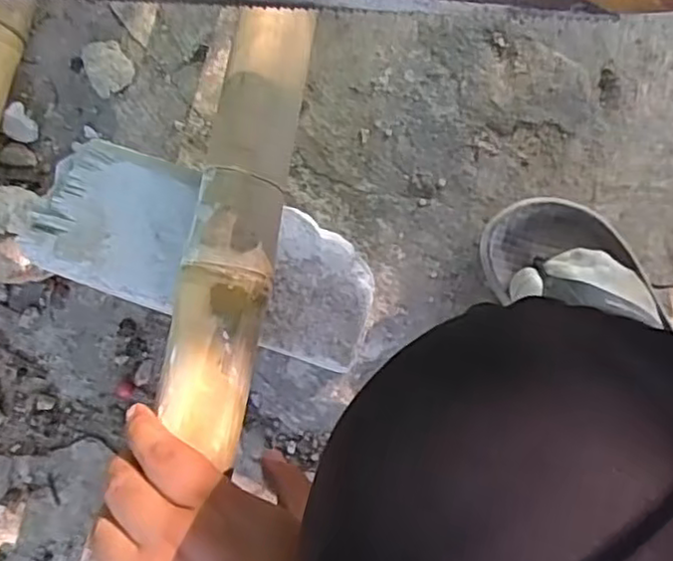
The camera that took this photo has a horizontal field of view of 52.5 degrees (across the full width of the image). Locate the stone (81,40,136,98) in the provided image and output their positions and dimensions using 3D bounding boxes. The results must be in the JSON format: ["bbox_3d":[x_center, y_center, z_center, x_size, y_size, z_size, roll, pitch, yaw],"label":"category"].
[{"bbox_3d":[-0.209,-0.196,0.629,0.039,0.034,0.046,-26,79,-5],"label":"stone"}]

